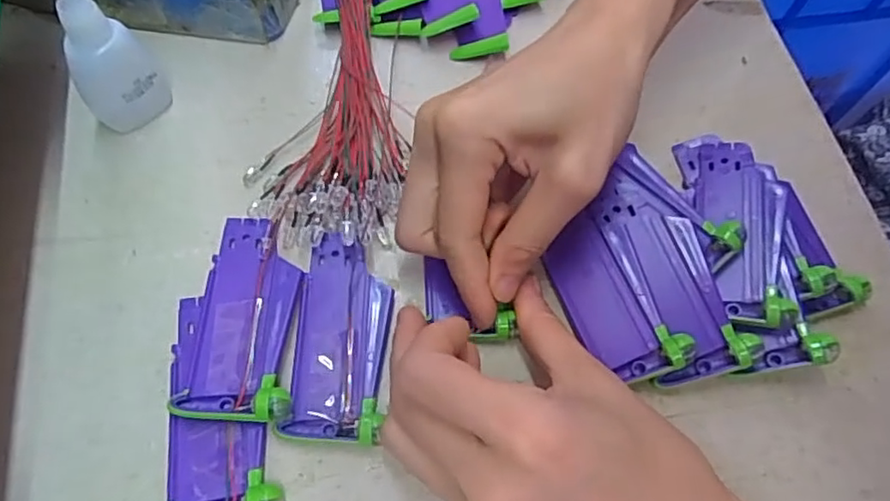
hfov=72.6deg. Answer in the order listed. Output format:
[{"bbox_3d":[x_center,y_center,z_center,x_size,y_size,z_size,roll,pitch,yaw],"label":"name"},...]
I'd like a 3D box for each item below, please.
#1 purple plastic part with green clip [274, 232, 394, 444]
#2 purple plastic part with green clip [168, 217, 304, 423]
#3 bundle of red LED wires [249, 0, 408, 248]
[{"bbox_3d":[-0.042,0.035,0.250,0.038,0.007,0.085,5,65,-1],"label":"purple plastic part with green clip"},{"bbox_3d":[-0.080,0.025,0.250,0.041,0.014,0.088,4,65,-1],"label":"purple plastic part with green clip"},{"bbox_3d":[-0.067,-0.133,0.315,0.061,0.031,0.278,-7,65,-6],"label":"bundle of red LED wires"}]

